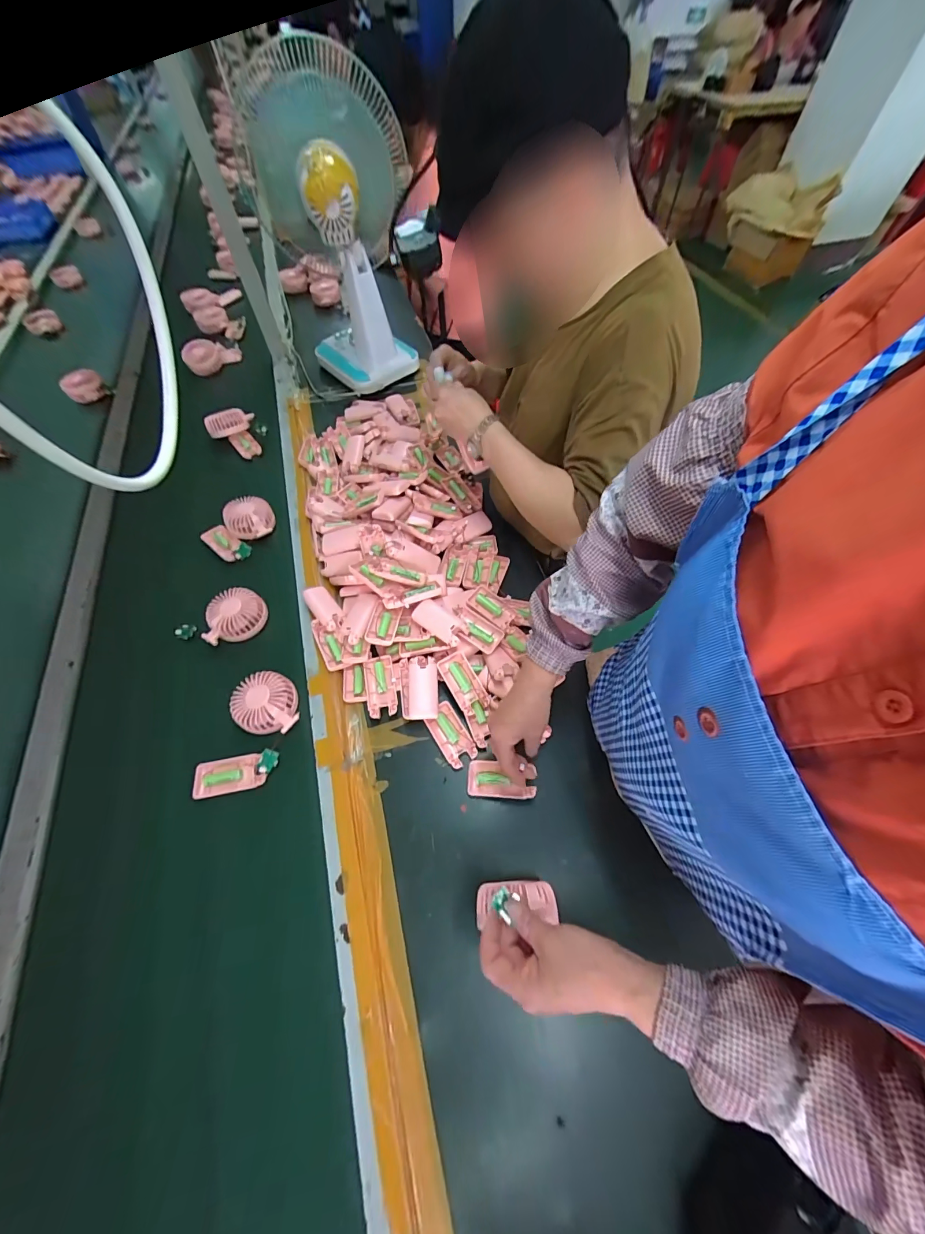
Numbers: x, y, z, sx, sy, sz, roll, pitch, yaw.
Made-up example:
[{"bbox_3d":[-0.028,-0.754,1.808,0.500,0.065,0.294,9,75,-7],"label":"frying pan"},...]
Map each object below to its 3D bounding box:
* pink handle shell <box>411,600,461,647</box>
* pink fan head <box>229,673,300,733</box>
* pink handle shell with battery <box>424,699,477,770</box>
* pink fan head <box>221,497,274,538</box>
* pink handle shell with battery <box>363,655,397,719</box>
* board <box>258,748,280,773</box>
[{"bbox_3d":[-0.034,0.008,0.631,0.089,0.032,0.048,32,64,16],"label":"pink handle shell"},{"bbox_3d":[-0.289,0.126,0.592,0.085,0.037,0.085,-9,61,-7],"label":"pink fan head"},{"bbox_3d":[-0.017,0.175,0.596,0.044,0.014,0.091,-29,65,-17],"label":"pink handle shell with battery"},{"bbox_3d":[-0.416,-0.194,0.781,0.085,0.037,0.087,-12,61,-8],"label":"pink fan head"},{"bbox_3d":[-0.127,0.109,0.622,0.047,0.030,0.095,-9,61,-6],"label":"pink handle shell with battery"},{"bbox_3d":[-0.270,0.202,0.559,0.025,0.004,0.031,23,74,-22],"label":"board"}]

